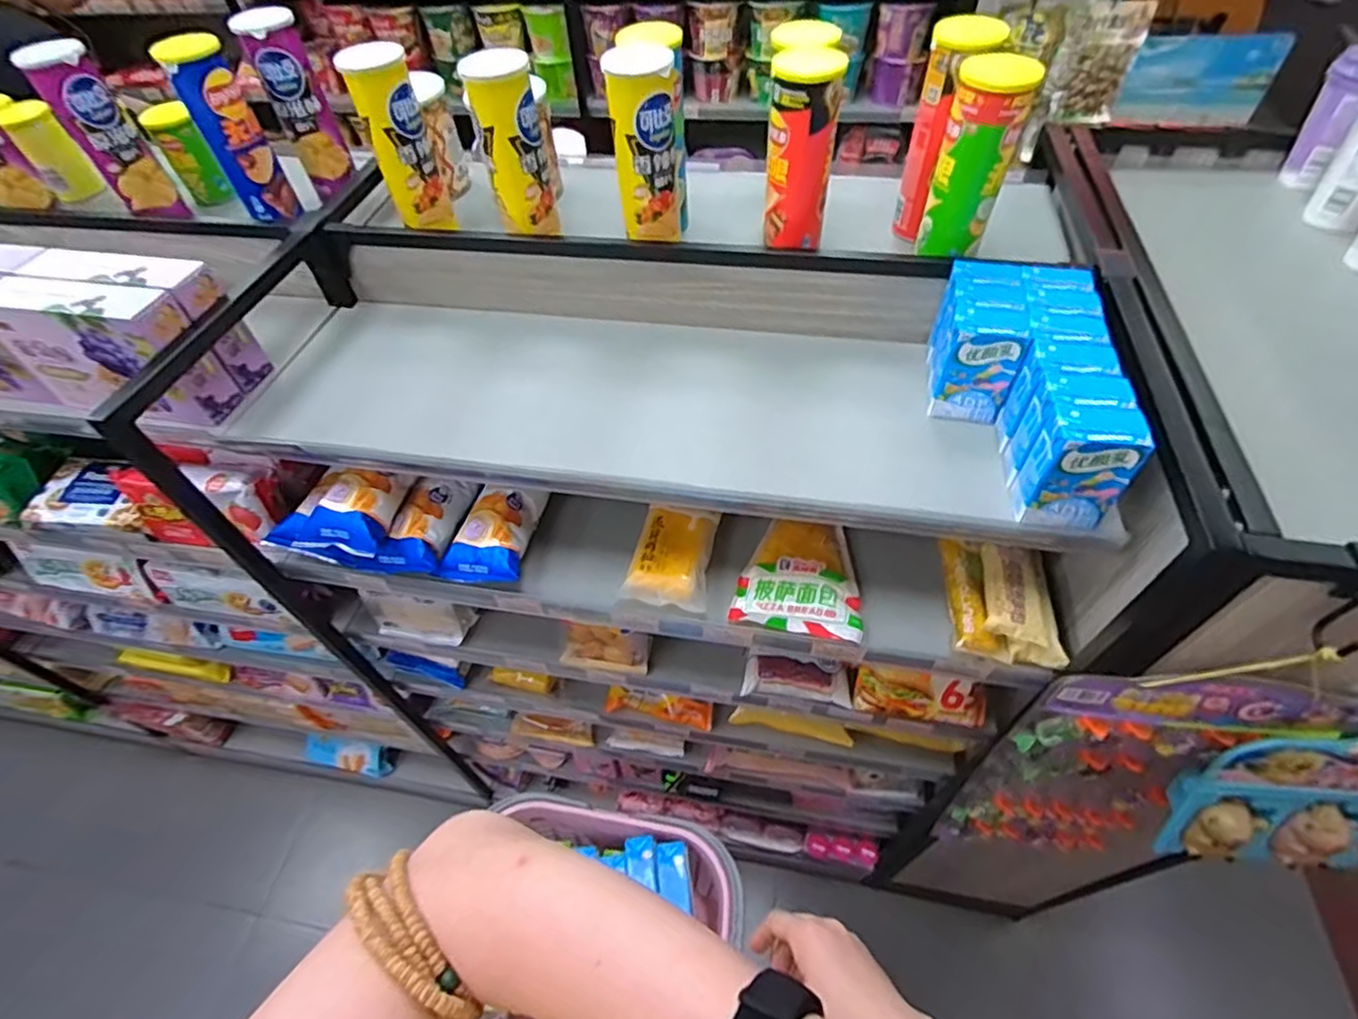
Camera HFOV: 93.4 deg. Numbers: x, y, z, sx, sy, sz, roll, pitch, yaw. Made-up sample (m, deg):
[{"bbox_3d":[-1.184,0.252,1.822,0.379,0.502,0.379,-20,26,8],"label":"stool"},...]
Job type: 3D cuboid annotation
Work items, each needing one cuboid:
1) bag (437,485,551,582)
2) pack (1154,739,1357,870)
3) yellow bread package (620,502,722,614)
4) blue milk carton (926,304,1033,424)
[{"bbox_3d":[-0.220,0.023,0.757,0.091,0.044,0.120,5,53,7],"label":"bag"},{"bbox_3d":[0.622,0.276,0.586,0.261,0.206,0.062,2,52,5],"label":"pack"},{"bbox_3d":[-0.004,0.052,0.736,0.088,0.039,0.123,11,54,12],"label":"yellow bread package"},{"bbox_3d":[0.293,-0.141,0.631,0.068,0.102,0.046,14,54,14],"label":"blue milk carton"}]

